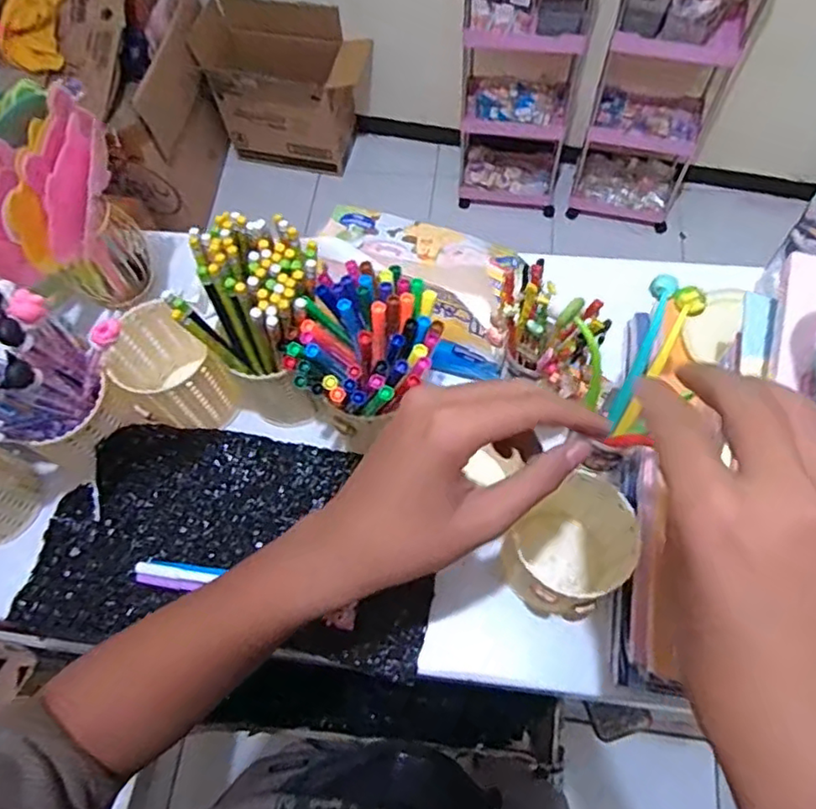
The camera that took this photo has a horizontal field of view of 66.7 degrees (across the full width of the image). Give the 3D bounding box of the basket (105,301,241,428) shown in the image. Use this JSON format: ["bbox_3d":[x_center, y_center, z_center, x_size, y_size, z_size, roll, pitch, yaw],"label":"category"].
[{"bbox_3d":[-0.205,-0.026,0.529,0.073,0.087,0.088,-41,70,-14],"label":"basket"}]

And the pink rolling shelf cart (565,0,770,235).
[{"bbox_3d":[0.671,-0.873,1.590,0.330,0.894,0.234,19,69,11],"label":"pink rolling shelf cart"}]

